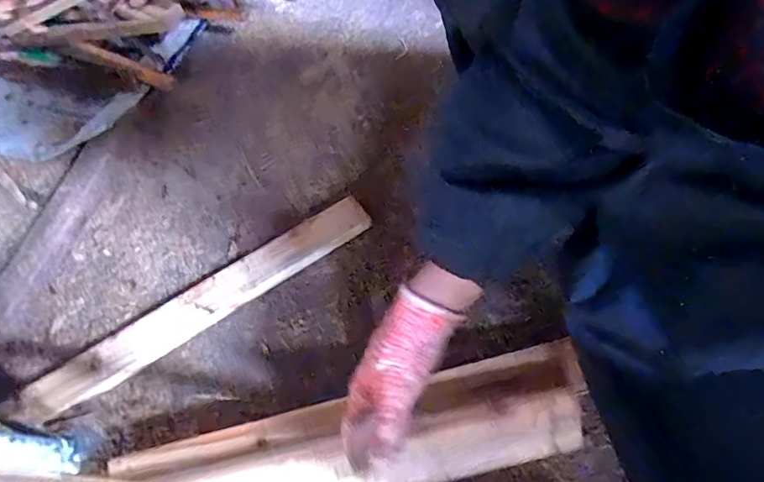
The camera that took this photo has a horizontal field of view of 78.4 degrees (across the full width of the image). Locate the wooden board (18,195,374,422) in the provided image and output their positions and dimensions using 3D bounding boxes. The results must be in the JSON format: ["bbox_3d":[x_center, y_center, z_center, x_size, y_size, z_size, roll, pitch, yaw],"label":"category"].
[{"bbox_3d":[-0.220,0.076,0.604,0.456,0.028,0.057,-33,65,-13],"label":"wooden board"}]

